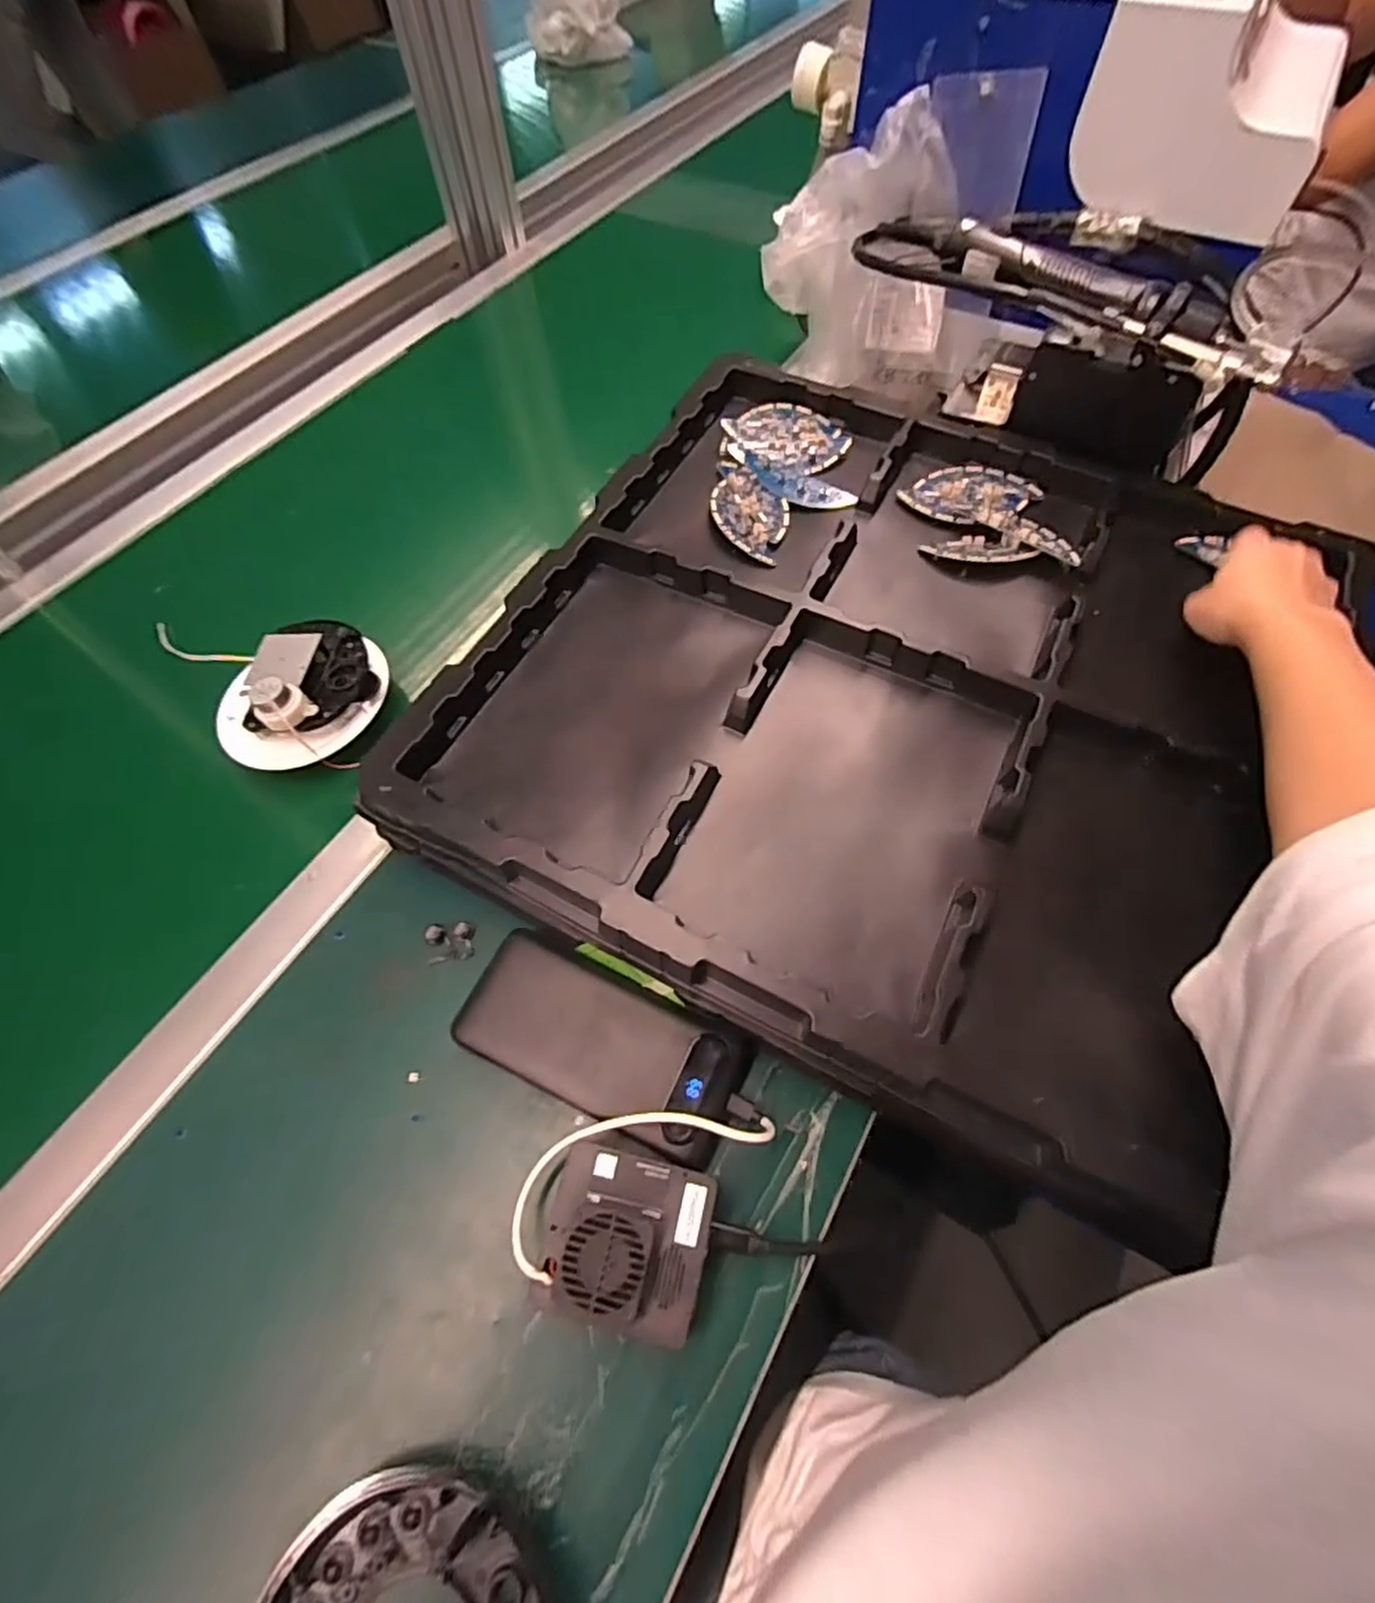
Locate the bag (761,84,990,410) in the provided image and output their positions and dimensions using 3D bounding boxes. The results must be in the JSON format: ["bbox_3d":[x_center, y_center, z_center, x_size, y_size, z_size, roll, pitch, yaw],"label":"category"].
[{"bbox_3d":[0.164,-0.462,0.587,0.197,0.184,0.089,13,62,8],"label":"bag"}]

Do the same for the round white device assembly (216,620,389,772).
[{"bbox_3d":[-0.285,-0.086,0.491,0.111,0.063,0.120,-1,61,1],"label":"round white device assembly"}]

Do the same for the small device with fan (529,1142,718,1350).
[{"bbox_3d":[-0.029,0.213,0.329,0.076,0.044,0.070,10,62,7],"label":"small device with fan"}]

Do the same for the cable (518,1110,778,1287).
[{"bbox_3d":[-0.026,0.181,0.344,0.137,0.012,0.053,-27,63,-13],"label":"cable"}]

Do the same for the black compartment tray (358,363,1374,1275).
[{"bbox_3d":[0.124,-0.095,0.448,0.458,0.040,0.497,24,64,14],"label":"black compartment tray"}]

